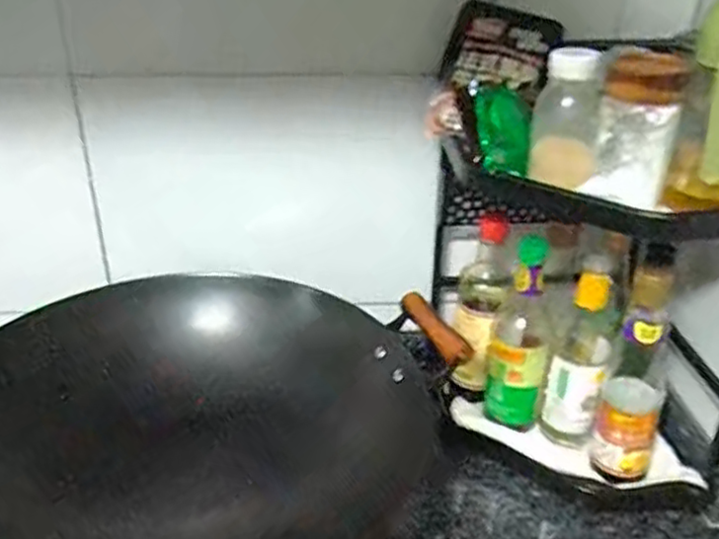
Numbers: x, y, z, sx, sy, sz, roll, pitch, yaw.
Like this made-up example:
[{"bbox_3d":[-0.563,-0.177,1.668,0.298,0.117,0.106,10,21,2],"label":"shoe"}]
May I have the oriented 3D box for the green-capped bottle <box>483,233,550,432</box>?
[{"bbox_3d":[0.185,0.075,0.790,0.062,0.242,0.065,7,30,11],"label":"green-capped bottle"}]

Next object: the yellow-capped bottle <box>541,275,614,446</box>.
[{"bbox_3d":[0.252,0.100,0.788,0.058,0.233,0.062,11,31,18],"label":"yellow-capped bottle"}]

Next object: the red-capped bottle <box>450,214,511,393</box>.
[{"bbox_3d":[0.144,0.044,0.840,0.050,0.212,0.062,13,31,20],"label":"red-capped bottle"}]

